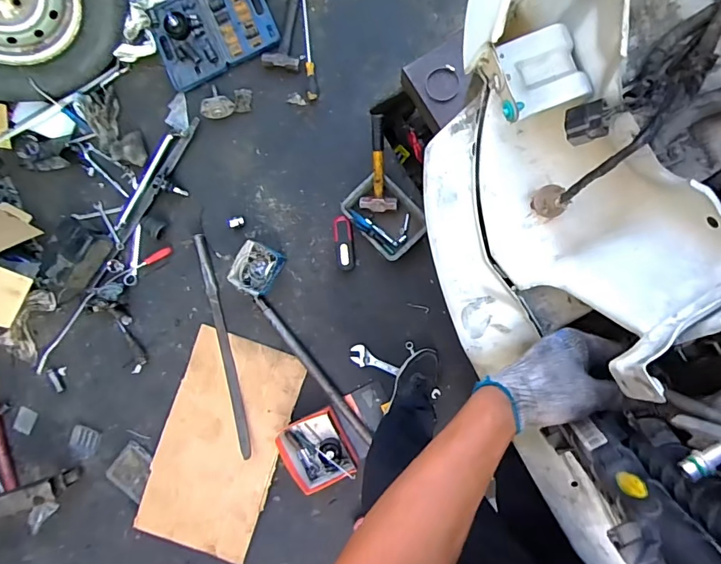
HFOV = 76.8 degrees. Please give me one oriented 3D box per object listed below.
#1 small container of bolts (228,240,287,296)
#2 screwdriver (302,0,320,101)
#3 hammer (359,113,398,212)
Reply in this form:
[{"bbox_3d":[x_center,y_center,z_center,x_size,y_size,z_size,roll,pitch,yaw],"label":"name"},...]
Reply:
[{"bbox_3d":[-0.325,-0.042,1.432,0.127,0.097,0.159,32,92,3],"label":"small container of bolts"},{"bbox_3d":[-0.175,-0.789,1.452,0.035,0.027,0.418,-7,90,4],"label":"screwdriver"},{"bbox_3d":[0.050,-0.349,1.353,0.113,0.043,0.281,0,113,7],"label":"hammer"}]

